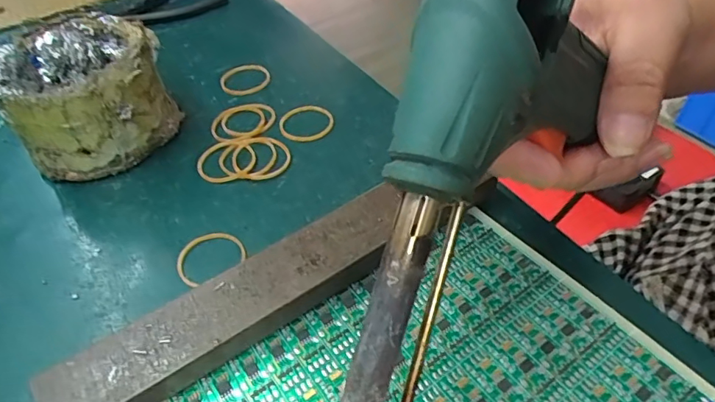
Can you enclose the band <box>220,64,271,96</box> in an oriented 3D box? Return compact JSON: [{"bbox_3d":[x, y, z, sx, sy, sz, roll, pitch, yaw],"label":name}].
[{"bbox_3d":[-0.077,-0.085,0.340,0.033,0.004,0.036,-4,47,4],"label":"band"}]

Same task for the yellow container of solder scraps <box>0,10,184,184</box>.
[{"bbox_3d":[-0.151,-0.062,0.285,0.080,0.067,0.078,-18,47,-9],"label":"yellow container of solder scraps"}]

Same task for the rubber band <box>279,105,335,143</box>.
[{"bbox_3d":[-0.032,-0.049,0.304,0.033,0.004,0.032,-4,47,4],"label":"rubber band"}]

